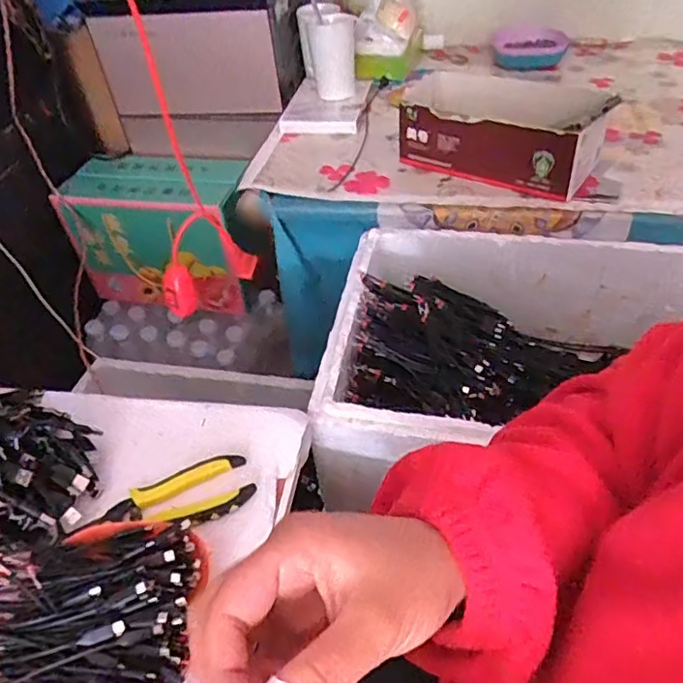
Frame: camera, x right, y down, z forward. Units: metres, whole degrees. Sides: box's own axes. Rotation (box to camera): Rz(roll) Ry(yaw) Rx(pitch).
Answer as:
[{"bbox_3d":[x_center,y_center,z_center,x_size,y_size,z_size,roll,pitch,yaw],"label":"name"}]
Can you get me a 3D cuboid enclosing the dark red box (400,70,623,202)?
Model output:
[{"bbox_3d":[0.225,-0.301,0.827,0.262,0.105,0.172,18,49,22],"label":"dark red box"}]

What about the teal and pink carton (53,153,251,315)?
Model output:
[{"bbox_3d":[-0.337,-0.199,1.151,0.302,0.272,0.167,10,47,15],"label":"teal and pink carton"}]

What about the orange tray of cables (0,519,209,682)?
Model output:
[{"bbox_3d":[-0.189,0.193,0.428,0.177,0.049,0.137,-1,45,5],"label":"orange tray of cables"}]

